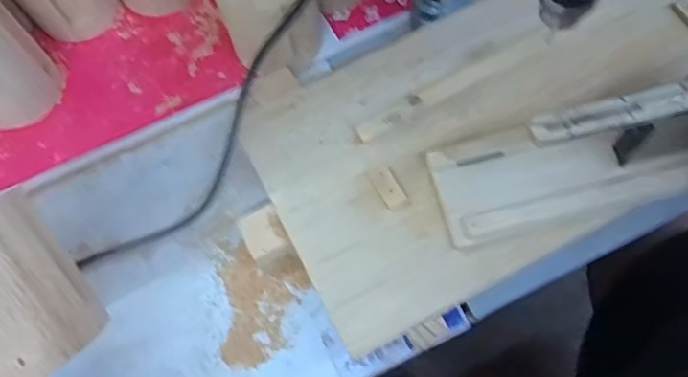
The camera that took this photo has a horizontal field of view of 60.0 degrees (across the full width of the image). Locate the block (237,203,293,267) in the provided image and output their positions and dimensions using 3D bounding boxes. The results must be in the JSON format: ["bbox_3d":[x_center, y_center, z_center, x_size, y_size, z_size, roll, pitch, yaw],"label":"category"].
[{"bbox_3d":[-0.058,0.038,0.456,0.030,0.025,0.041,-28,71,-7],"label":"block"}]

